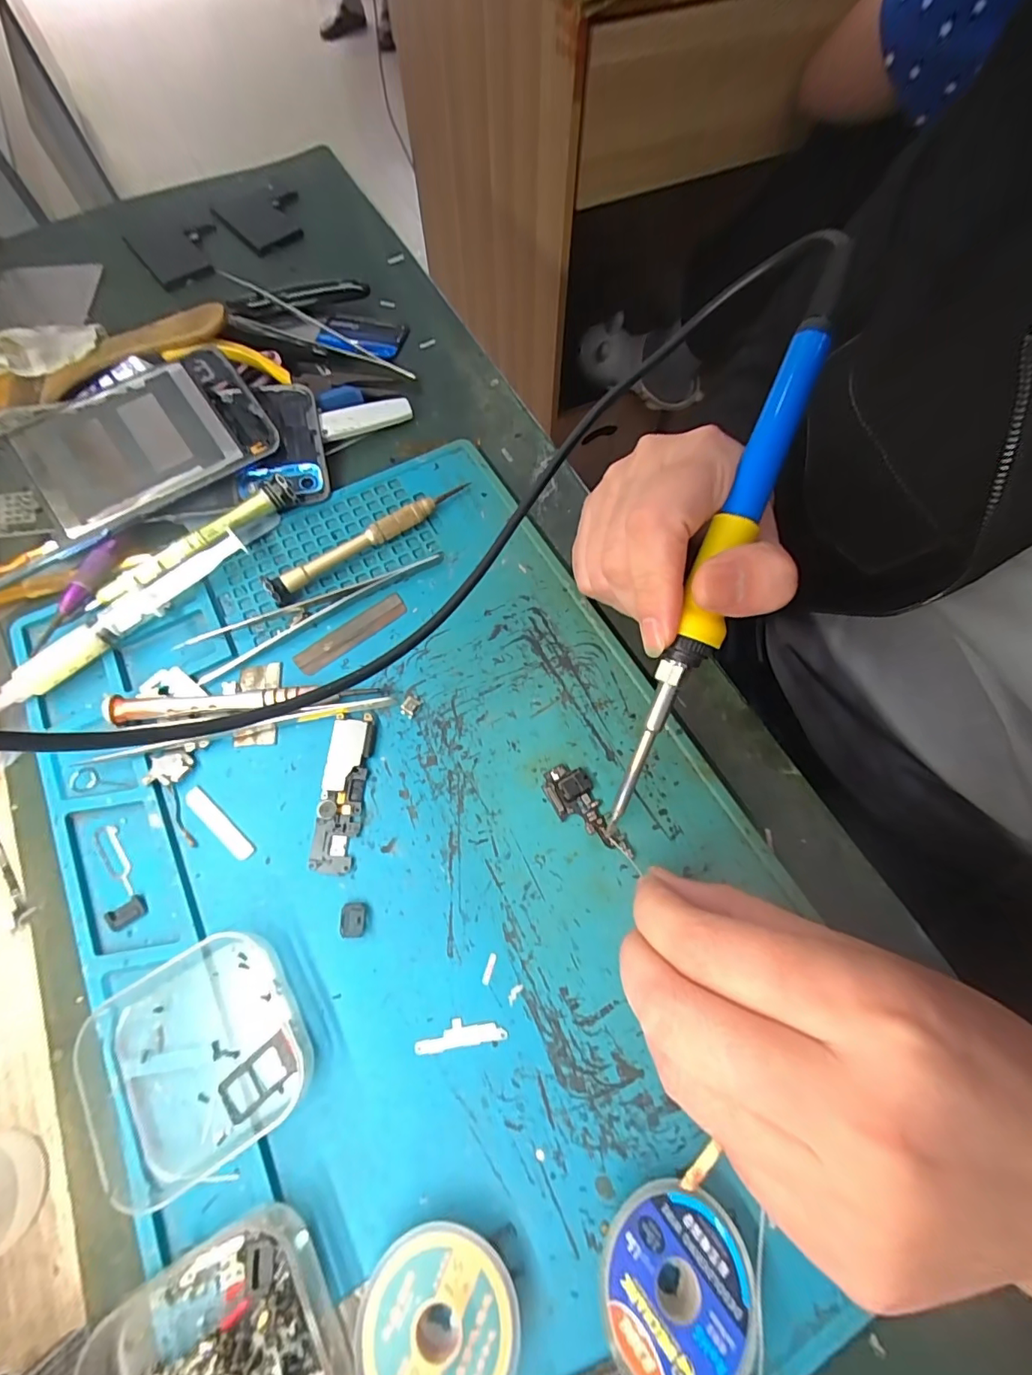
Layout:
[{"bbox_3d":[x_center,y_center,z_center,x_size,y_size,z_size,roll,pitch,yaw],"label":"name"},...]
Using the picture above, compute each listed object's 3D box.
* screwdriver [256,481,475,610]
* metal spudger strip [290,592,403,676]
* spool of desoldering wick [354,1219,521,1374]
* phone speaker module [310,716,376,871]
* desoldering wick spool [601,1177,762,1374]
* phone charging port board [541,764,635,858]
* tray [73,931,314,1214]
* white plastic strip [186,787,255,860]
[{"bbox_3d":[-0.073,-0.077,0.255,0.113,0.015,0.010,-39,73,-14],"label":"screwdriver"},{"bbox_3d":[-0.079,-0.027,0.243,0.056,0.004,0.014,-36,72,-14],"label":"metal spudger strip"},{"bbox_3d":[-0.022,0.186,0.149,0.044,0.014,0.045,0,68,0],"label":"spool of desoldering wick"},{"bbox_3d":[-0.073,0.043,0.213,0.017,0.005,0.065,3,68,1],"label":"phone speaker module"},{"bbox_3d":[0.048,0.177,0.151,0.043,0.017,0.044,0,68,0],"label":"desoldering wick spool"},{"bbox_3d":[0.028,0.052,0.210,0.019,0.004,0.044,-27,70,-10],"label":"phone charging port board"},{"bbox_3d":[-0.110,0.126,0.173,0.066,0.017,0.064,-34,72,-13],"label":"tray"},{"bbox_3d":[-0.123,0.056,0.208,0.038,0.004,0.008,39,73,15],"label":"white plastic strip"}]

